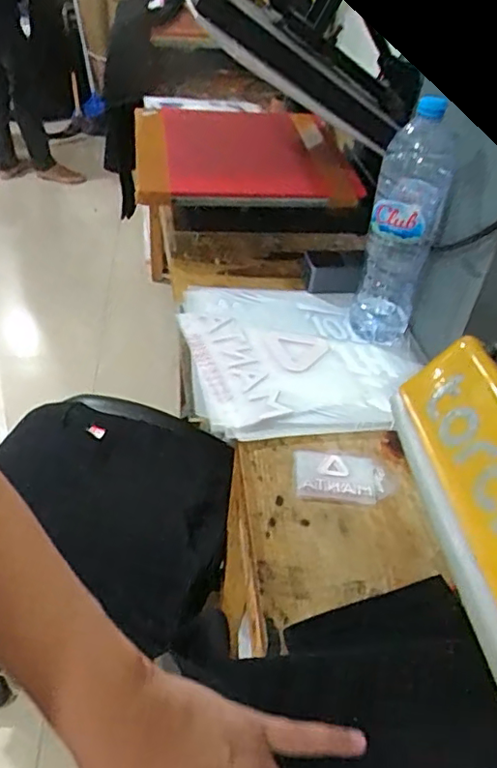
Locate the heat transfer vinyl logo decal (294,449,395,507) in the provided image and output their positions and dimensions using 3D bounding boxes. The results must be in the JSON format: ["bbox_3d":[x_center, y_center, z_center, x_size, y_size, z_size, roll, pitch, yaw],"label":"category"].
[{"bbox_3d":[0.108,0.105,0.669,0.111,0.007,0.069,6,43,0],"label":"heat transfer vinyl logo decal"}]

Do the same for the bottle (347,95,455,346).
[{"bbox_3d":[0.191,-0.183,0.758,0.085,0.306,0.067,16,44,11],"label":"bottle"}]

